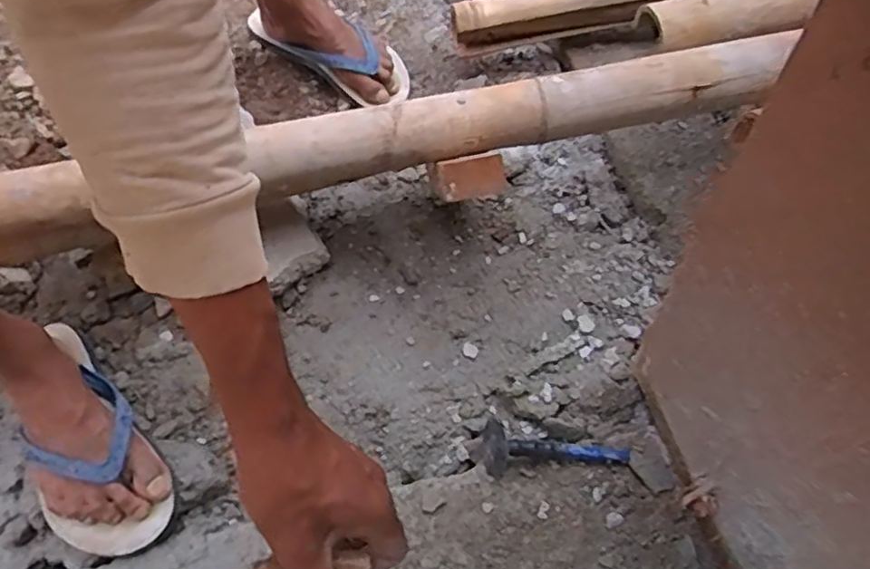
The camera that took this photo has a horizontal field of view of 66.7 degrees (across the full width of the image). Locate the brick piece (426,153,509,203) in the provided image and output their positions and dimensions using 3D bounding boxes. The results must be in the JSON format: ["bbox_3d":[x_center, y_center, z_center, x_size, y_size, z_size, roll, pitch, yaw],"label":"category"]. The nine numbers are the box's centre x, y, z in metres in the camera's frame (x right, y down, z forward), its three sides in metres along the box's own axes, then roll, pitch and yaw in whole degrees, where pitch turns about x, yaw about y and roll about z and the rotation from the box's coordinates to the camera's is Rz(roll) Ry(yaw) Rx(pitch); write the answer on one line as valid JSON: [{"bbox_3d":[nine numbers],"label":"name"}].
[{"bbox_3d":[0.031,-0.103,0.642,0.071,0.026,0.038,-12,93,-7],"label":"brick piece"}]

